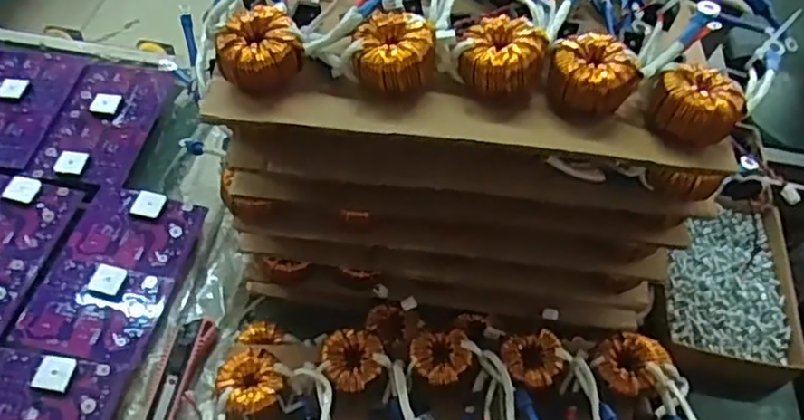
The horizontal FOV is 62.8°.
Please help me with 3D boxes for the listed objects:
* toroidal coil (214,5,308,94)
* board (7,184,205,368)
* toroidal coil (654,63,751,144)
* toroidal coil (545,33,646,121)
[{"bbox_3d":[-0.106,-0.117,0.484,0.058,0.037,0.058,2,53,-3],"label":"toroidal coil"},{"bbox_3d":[-0.300,0.058,0.683,0.127,0.015,0.196,10,53,2],"label":"board"},{"bbox_3d":[0.219,-0.078,0.486,0.059,0.035,0.055,2,53,-3],"label":"toroidal coil"},{"bbox_3d":[0.142,-0.098,0.491,0.056,0.039,0.057,2,53,-3],"label":"toroidal coil"}]

